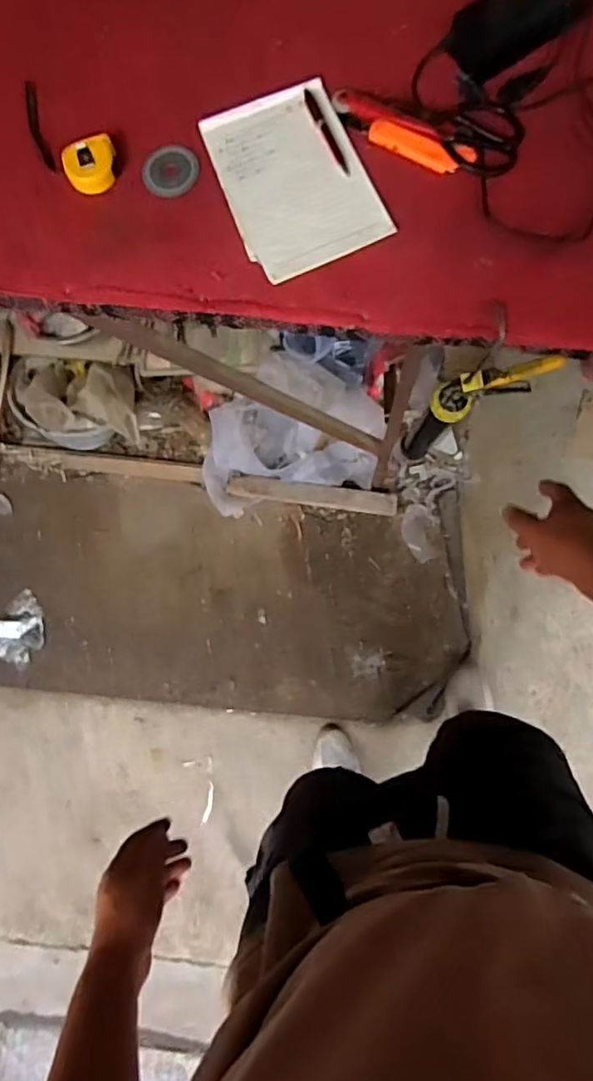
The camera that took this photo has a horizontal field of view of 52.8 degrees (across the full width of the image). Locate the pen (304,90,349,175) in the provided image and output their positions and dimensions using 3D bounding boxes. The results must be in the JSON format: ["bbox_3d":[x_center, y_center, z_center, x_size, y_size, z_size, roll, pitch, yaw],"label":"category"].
[{"bbox_3d":[0.040,-0.554,0.809,0.014,0.007,0.141,-24,82,-2],"label":"pen"}]

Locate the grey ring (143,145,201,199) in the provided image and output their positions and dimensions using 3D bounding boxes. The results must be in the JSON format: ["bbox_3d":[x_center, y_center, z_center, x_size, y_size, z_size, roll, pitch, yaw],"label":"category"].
[{"bbox_3d":[-0.174,-0.510,0.824,0.077,0.004,0.078,-1,80,3],"label":"grey ring"}]

